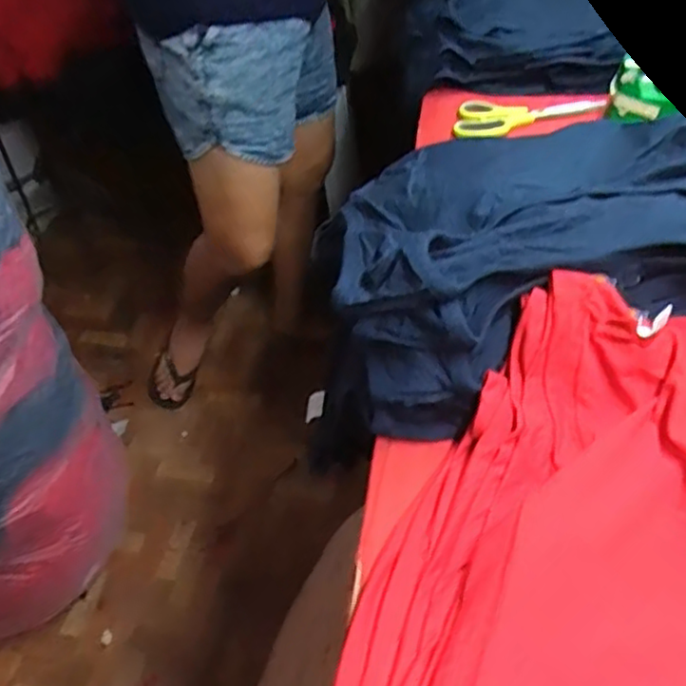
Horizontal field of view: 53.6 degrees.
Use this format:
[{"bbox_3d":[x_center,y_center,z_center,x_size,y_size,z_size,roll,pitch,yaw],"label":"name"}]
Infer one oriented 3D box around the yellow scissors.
[{"bbox_3d":[0.224,-0.288,0.842,0.200,0.013,0.076,-14,47,-11],"label":"yellow scissors"}]

